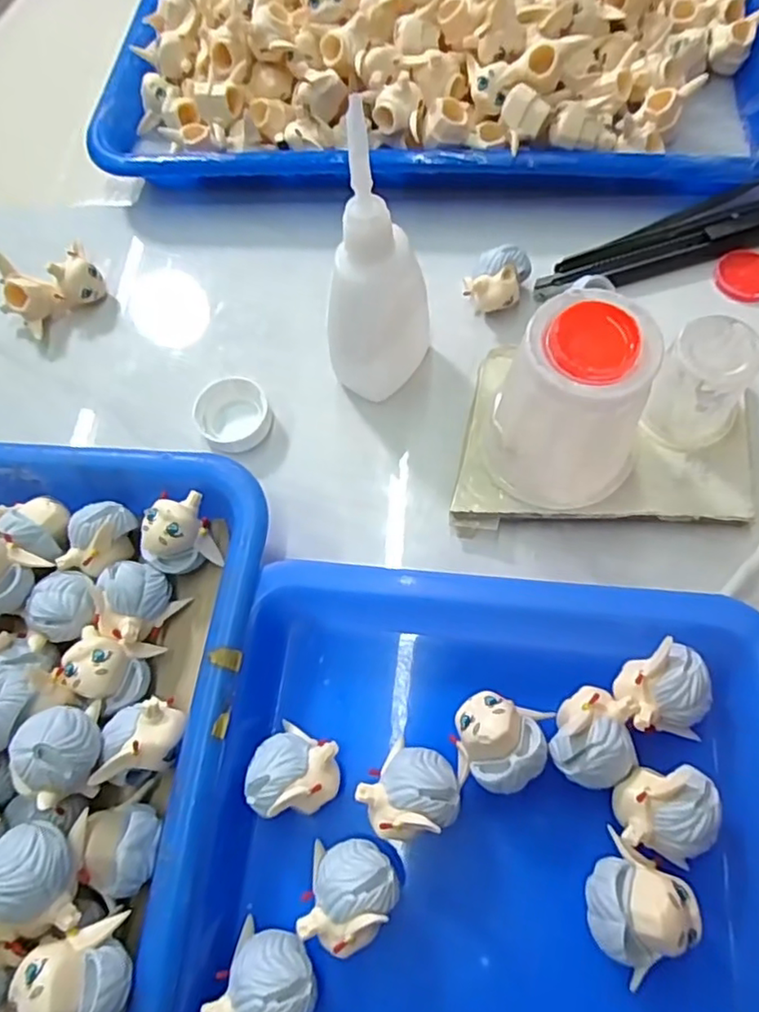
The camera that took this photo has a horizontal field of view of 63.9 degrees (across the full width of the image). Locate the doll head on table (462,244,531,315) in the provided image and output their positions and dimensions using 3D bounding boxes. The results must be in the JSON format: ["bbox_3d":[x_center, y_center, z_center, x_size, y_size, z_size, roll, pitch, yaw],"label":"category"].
[{"bbox_3d":[0.051,-0.096,0.264,0.022,0.025,0.022,26,72,14],"label":"doll head on table"}]

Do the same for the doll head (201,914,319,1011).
[{"bbox_3d":[-0.031,0.134,0.170,0.026,0.031,0.025,-2,68,4],"label":"doll head"}]

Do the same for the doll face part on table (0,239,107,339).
[{"bbox_3d":[-0.152,-0.101,0.281,0.044,0.025,0.029,-38,70,-11],"label":"doll face part on table"}]

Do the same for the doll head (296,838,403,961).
[{"bbox_3d":[-0.008,0.111,0.174,0.026,0.024,0.026,-2,68,4],"label":"doll head"}]

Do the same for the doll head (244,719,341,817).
[{"bbox_3d":[-0.027,0.081,0.190,0.027,0.027,0.024,-4,68,3],"label":"doll head"}]

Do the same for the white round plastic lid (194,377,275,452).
[{"bbox_3d":[-0.061,-0.038,0.254,0.030,0.009,0.032,-2,68,4],"label":"white round plastic lid"}]

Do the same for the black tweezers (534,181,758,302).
[{"bbox_3d":[0.133,-0.121,0.272,0.134,0.014,0.030,-16,68,-2],"label":"black tweezers"}]

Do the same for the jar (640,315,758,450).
[{"bbox_3d":[0.115,-0.041,0.220,0.030,0.041,0.033,-2,68,4],"label":"jar"}]

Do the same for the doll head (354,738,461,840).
[{"bbox_3d":[0.010,0.086,0.183,0.025,0.024,0.027,-2,68,4],"label":"doll head"}]

